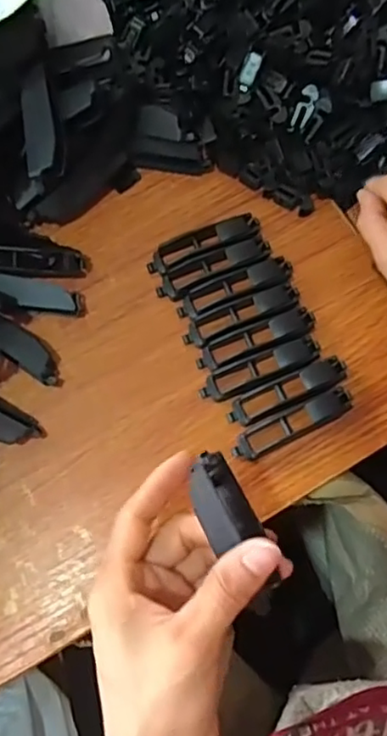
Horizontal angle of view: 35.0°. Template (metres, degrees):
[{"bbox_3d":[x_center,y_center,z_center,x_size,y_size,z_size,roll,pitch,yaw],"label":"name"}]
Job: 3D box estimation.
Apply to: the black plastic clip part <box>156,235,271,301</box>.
[{"bbox_3d":[0.014,-0.067,0.400,0.079,0.014,0.020,-23,76,-6],"label":"black plastic clip part"}]

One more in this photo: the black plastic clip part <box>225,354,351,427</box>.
[{"bbox_3d":[0.058,0.014,0.377,0.077,0.011,0.018,-23,75,-6],"label":"black plastic clip part"}]

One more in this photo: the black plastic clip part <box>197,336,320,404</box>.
[{"bbox_3d":[0.043,0.000,0.380,0.079,0.010,0.018,-21,75,-5],"label":"black plastic clip part"}]

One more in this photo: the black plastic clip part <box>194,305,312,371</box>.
[{"bbox_3d":[0.040,-0.018,0.384,0.078,0.010,0.018,-21,75,-6],"label":"black plastic clip part"}]

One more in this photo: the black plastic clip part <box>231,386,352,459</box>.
[{"bbox_3d":[0.061,0.034,0.373,0.078,0.010,0.017,-26,76,-7],"label":"black plastic clip part"}]

